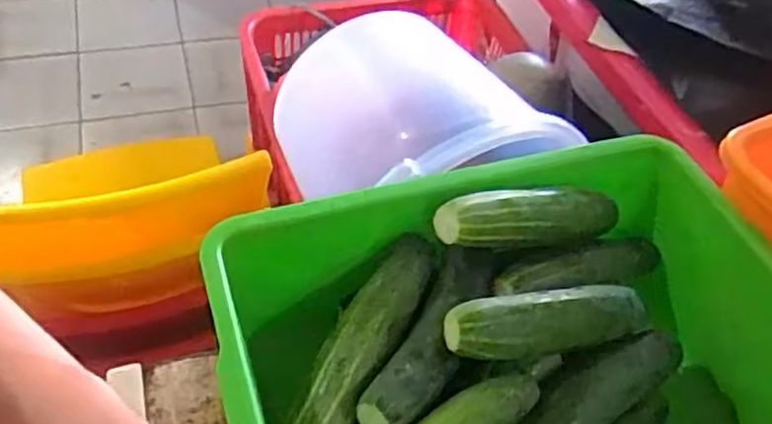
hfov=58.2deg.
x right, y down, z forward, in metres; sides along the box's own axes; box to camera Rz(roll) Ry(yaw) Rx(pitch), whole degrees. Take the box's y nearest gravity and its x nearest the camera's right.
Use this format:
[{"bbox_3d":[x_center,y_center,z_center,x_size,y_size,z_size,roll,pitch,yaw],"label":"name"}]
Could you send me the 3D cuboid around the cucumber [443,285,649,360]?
[{"bbox_3d":[0.111,0.075,0.474,0.156,0.032,0.035,-2,49,-25],"label":"cucumber"}]

